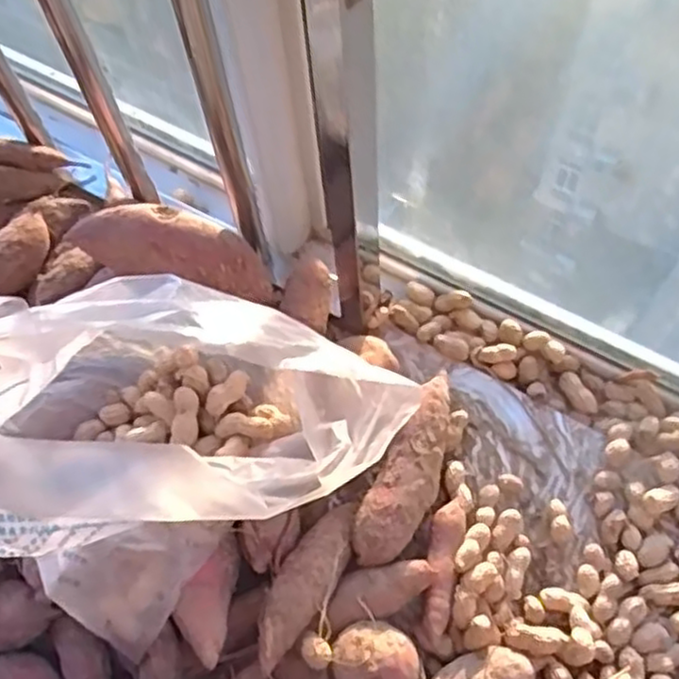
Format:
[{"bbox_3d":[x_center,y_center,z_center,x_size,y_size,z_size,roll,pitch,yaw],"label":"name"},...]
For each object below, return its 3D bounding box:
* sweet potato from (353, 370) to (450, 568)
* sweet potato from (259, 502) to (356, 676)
[{"bbox_3d":[0.054,0.098,0.549,0.049,0.046,0.158,24,66,14],"label":"sweet potato"},{"bbox_3d":[-0.022,0.168,0.507,0.038,0.032,0.127,22,50,13],"label":"sweet potato"}]

